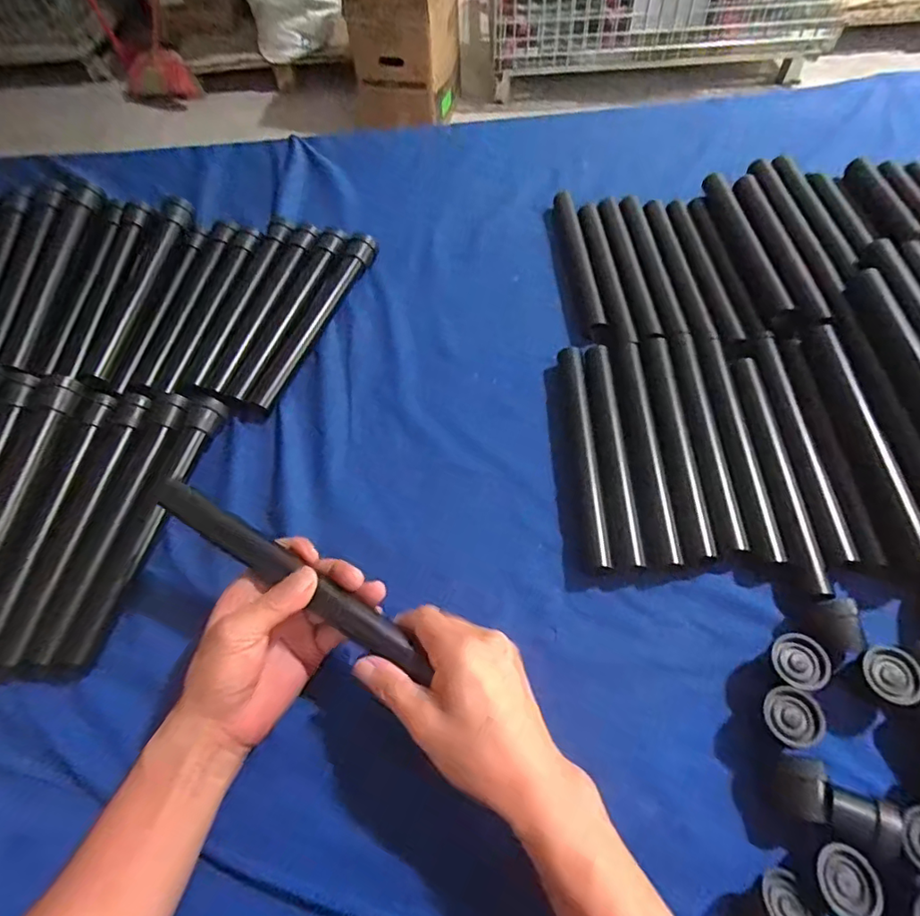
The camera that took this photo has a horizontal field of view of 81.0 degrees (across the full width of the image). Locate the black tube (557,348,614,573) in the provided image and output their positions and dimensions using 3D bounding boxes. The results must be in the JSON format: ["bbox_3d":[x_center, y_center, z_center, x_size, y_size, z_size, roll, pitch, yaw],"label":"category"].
[{"bbox_3d":[0.110,-0.008,0.479,0.023,0.019,0.224,-3,59,3],"label":"black tube"}]

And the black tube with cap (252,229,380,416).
[{"bbox_3d":[-0.155,-0.156,0.583,0.029,0.025,0.245,18,62,15],"label":"black tube with cap"}]

